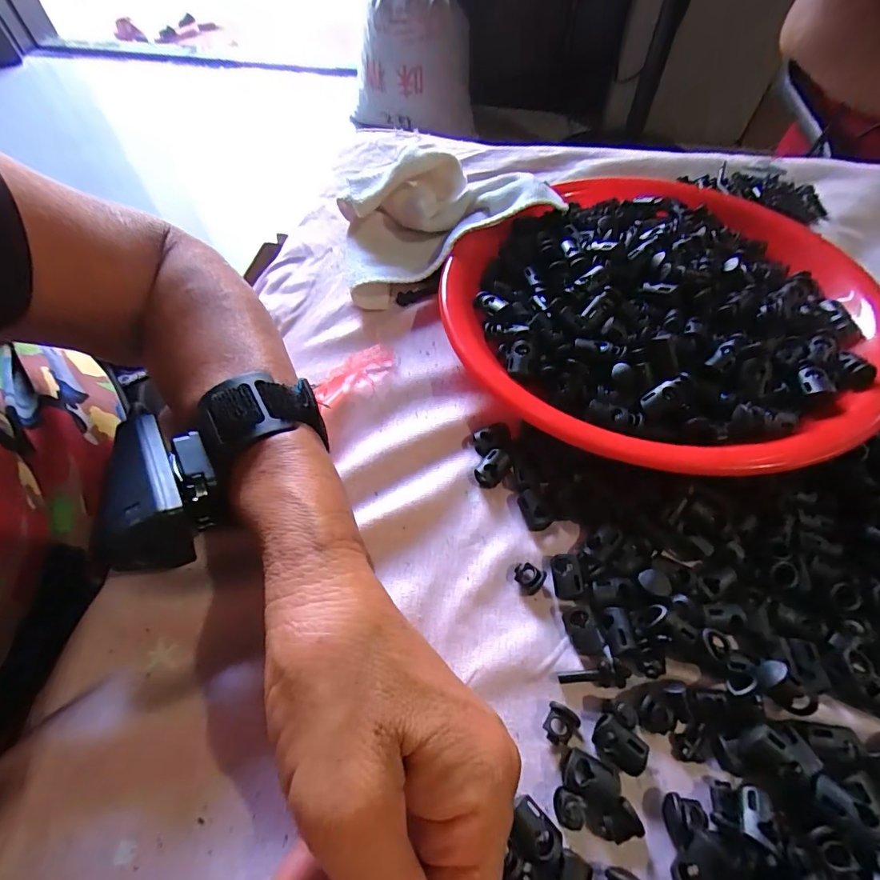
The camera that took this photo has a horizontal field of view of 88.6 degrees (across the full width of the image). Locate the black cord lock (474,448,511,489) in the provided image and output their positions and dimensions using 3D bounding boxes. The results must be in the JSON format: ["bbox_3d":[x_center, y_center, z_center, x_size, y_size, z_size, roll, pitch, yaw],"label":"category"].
[{"bbox_3d":[0.029,0.015,0.244,0.013,0.008,0.022,31,65,20],"label":"black cord lock"}]

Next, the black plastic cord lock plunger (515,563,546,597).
[{"bbox_3d":[0.043,0.065,0.215,0.012,0.008,0.014,-35,63,-17],"label":"black plastic cord lock plunger"}]

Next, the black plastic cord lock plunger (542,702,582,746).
[{"bbox_3d":[0.049,0.117,0.184,0.013,0.007,0.014,20,61,15],"label":"black plastic cord lock plunger"}]

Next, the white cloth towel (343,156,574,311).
[{"bbox_3d":[0.004,-0.159,0.323,0.152,0.047,0.098,-11,58,-4],"label":"white cloth towel"}]

